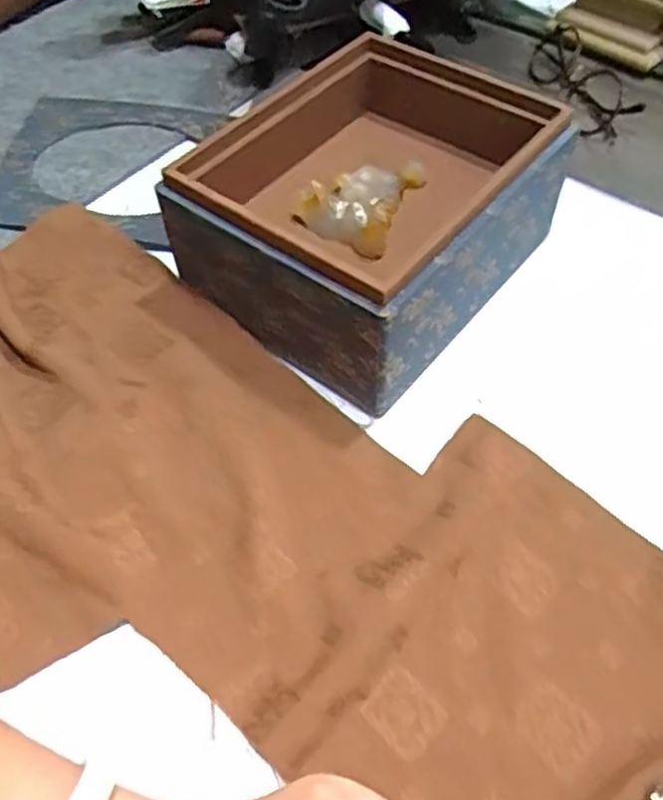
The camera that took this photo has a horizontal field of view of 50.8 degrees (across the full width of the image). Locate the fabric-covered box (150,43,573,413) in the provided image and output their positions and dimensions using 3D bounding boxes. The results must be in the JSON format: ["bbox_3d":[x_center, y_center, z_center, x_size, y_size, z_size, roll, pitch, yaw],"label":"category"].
[{"bbox_3d":[0.024,-0.123,0.450,0.171,0.092,0.193,32,61,22],"label":"fabric-covered box"}]

